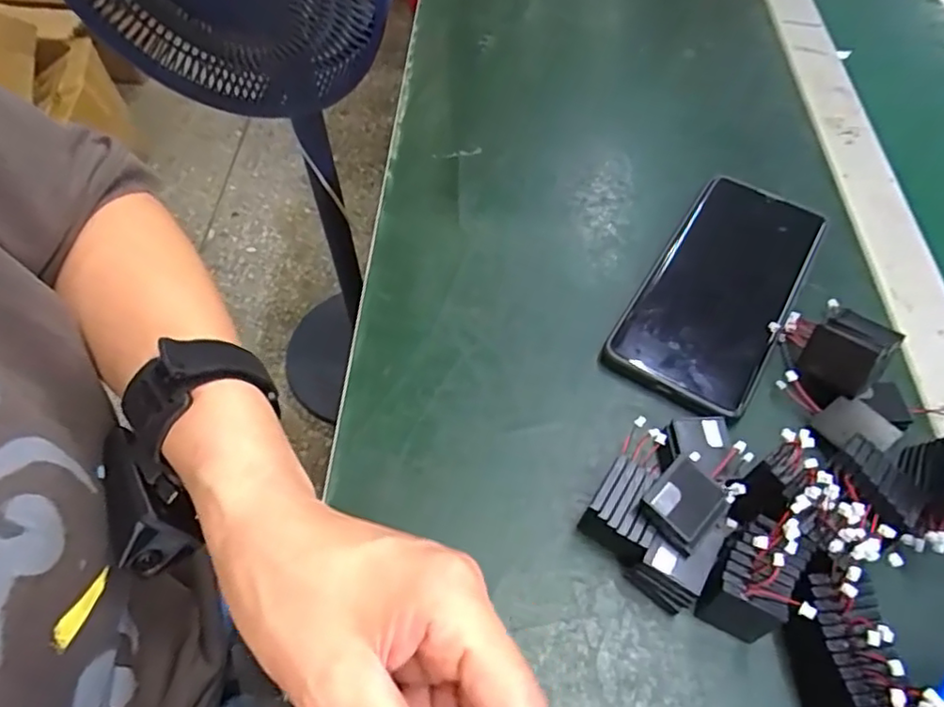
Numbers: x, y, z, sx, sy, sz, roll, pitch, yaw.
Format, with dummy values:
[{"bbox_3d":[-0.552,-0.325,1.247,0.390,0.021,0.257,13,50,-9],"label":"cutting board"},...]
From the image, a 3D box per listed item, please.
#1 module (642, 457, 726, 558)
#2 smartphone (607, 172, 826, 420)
[{"bbox_3d":[0.089,0.063,0.262,0.027,0.011,0.032,37,64,20],"label":"module"},{"bbox_3d":[0.141,-0.038,0.355,0.074,0.015,0.160,28,60,17],"label":"smartphone"}]

